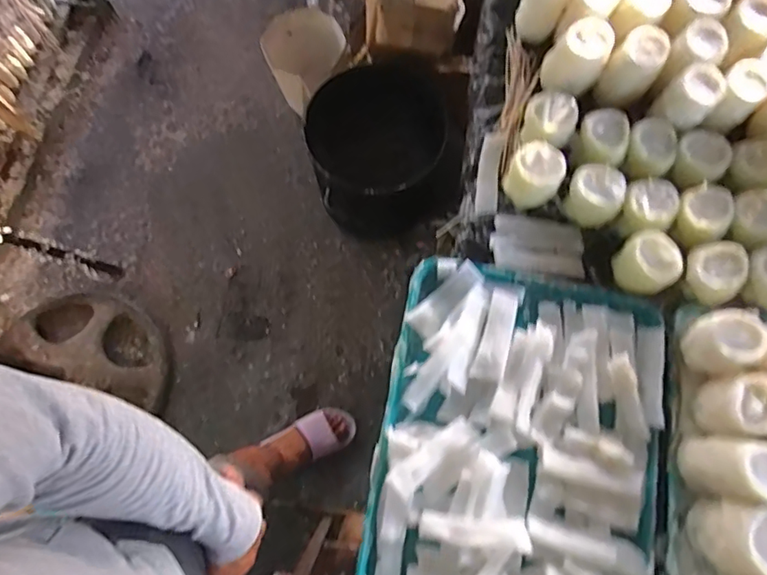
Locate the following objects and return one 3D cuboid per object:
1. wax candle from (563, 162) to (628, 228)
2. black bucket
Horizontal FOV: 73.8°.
[{"bbox_3d":[0.293,-0.128,0.704,0.071,0.057,0.070,0,74,0],"label":"wax candle"},{"bbox_3d":[-0.007,-0.325,1.309,0.325,0.366,0.291,-16,75,-5],"label":"black bucket"}]

